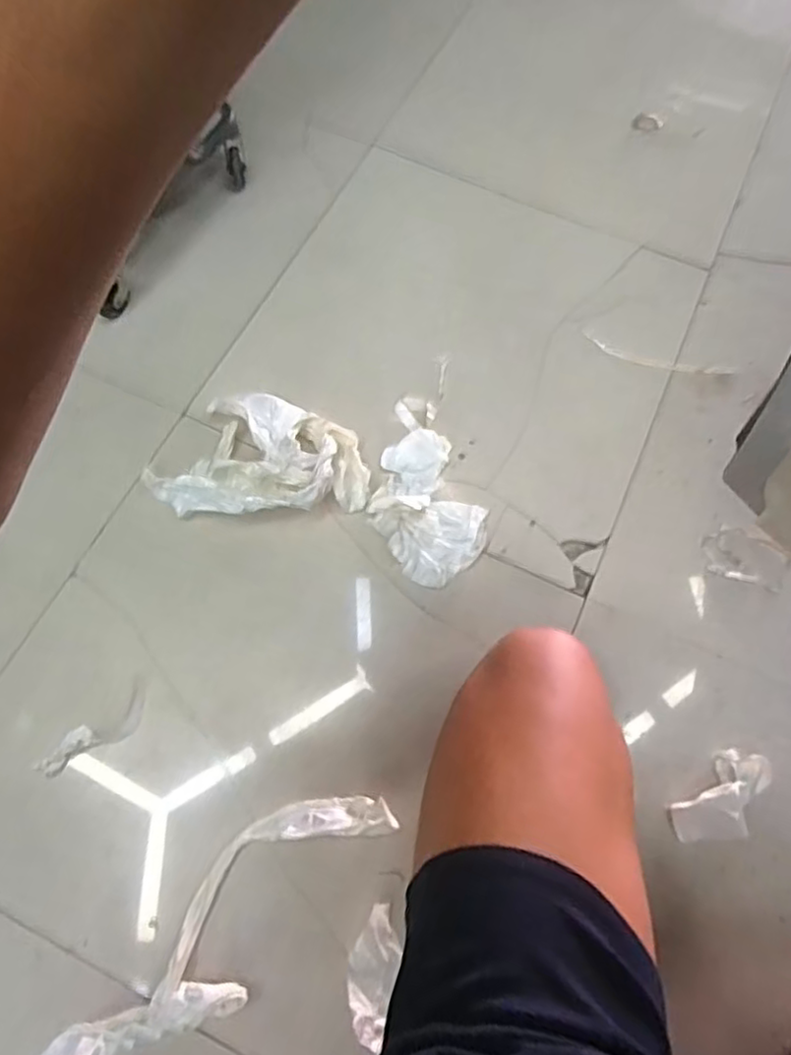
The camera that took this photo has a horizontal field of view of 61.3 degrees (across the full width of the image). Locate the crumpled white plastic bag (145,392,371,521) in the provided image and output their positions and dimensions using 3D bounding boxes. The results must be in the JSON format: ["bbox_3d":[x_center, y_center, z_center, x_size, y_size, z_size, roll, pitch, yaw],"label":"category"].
[{"bbox_3d":[-0.181,-0.094,0.885,0.289,0.063,0.164,3,68,-2],"label":"crumpled white plastic bag"}]

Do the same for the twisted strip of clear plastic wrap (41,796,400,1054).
[{"bbox_3d":[-0.198,0.441,0.682,0.113,0.029,0.461,42,72,13],"label":"twisted strip of clear plastic wrap"}]

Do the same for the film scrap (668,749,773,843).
[{"bbox_3d":[0.375,0.310,0.761,0.135,0.033,0.069,-39,75,-17],"label":"film scrap"}]

